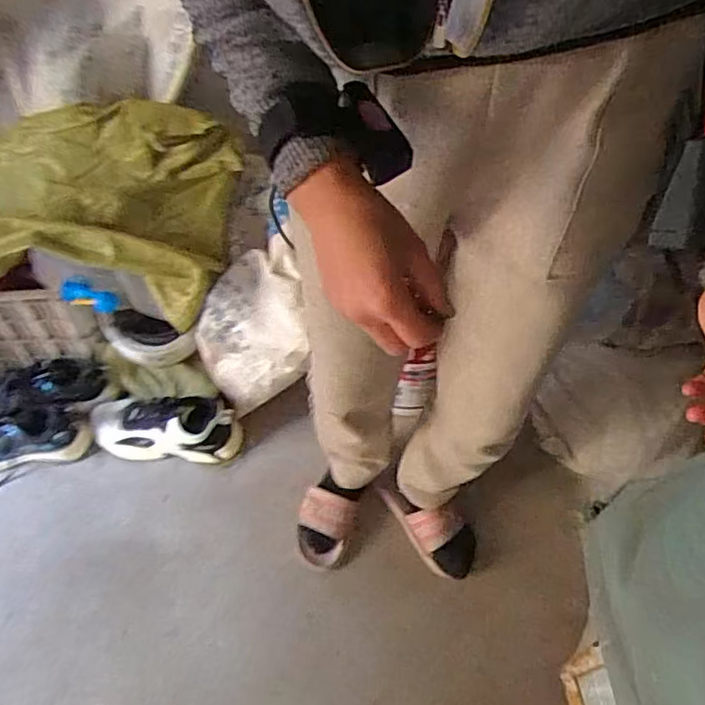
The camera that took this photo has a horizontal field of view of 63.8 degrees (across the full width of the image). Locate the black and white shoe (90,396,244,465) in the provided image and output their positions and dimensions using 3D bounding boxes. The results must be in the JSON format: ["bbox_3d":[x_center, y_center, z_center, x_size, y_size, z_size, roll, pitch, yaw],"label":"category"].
[{"bbox_3d":[-0.355,0.138,1.067,0.269,0.103,0.109,1,51,15],"label":"black and white shoe"}]

